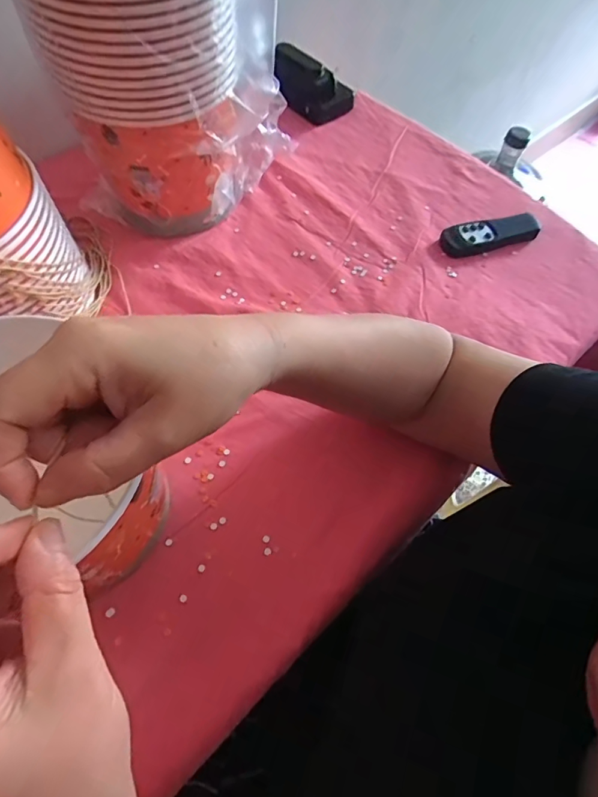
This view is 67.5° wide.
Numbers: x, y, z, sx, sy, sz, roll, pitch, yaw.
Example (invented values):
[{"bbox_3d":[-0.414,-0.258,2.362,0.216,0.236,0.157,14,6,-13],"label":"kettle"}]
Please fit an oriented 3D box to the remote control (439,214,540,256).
[{"bbox_3d":[0.218,-0.185,0.505,0.119,0.013,0.037,-11,64,-9],"label":"remote control"}]

